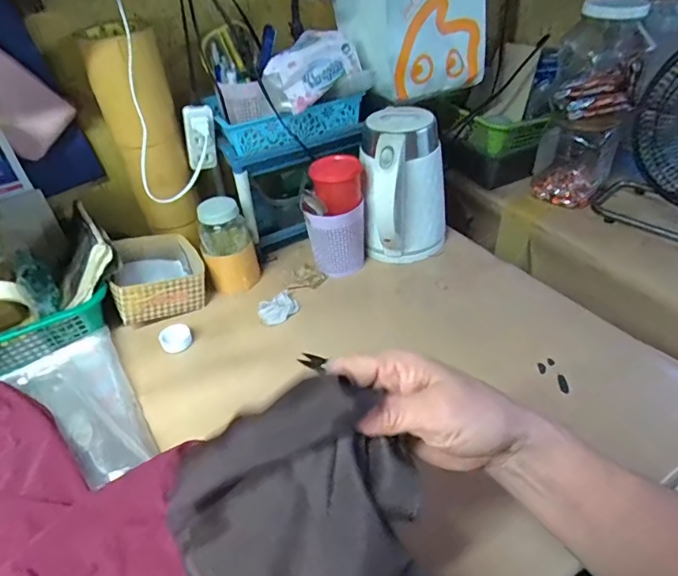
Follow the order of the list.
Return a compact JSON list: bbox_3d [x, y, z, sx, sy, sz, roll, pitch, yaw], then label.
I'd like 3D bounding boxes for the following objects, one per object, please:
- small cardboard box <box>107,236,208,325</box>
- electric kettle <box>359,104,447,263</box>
[{"bbox_3d":[-0.282,-0.022,0.748,0.129,0.069,0.150,-18,41,-15],"label":"small cardboard box"},{"bbox_3d":[0.094,-0.154,0.757,0.142,0.209,0.119,-26,44,-24],"label":"electric kettle"}]

